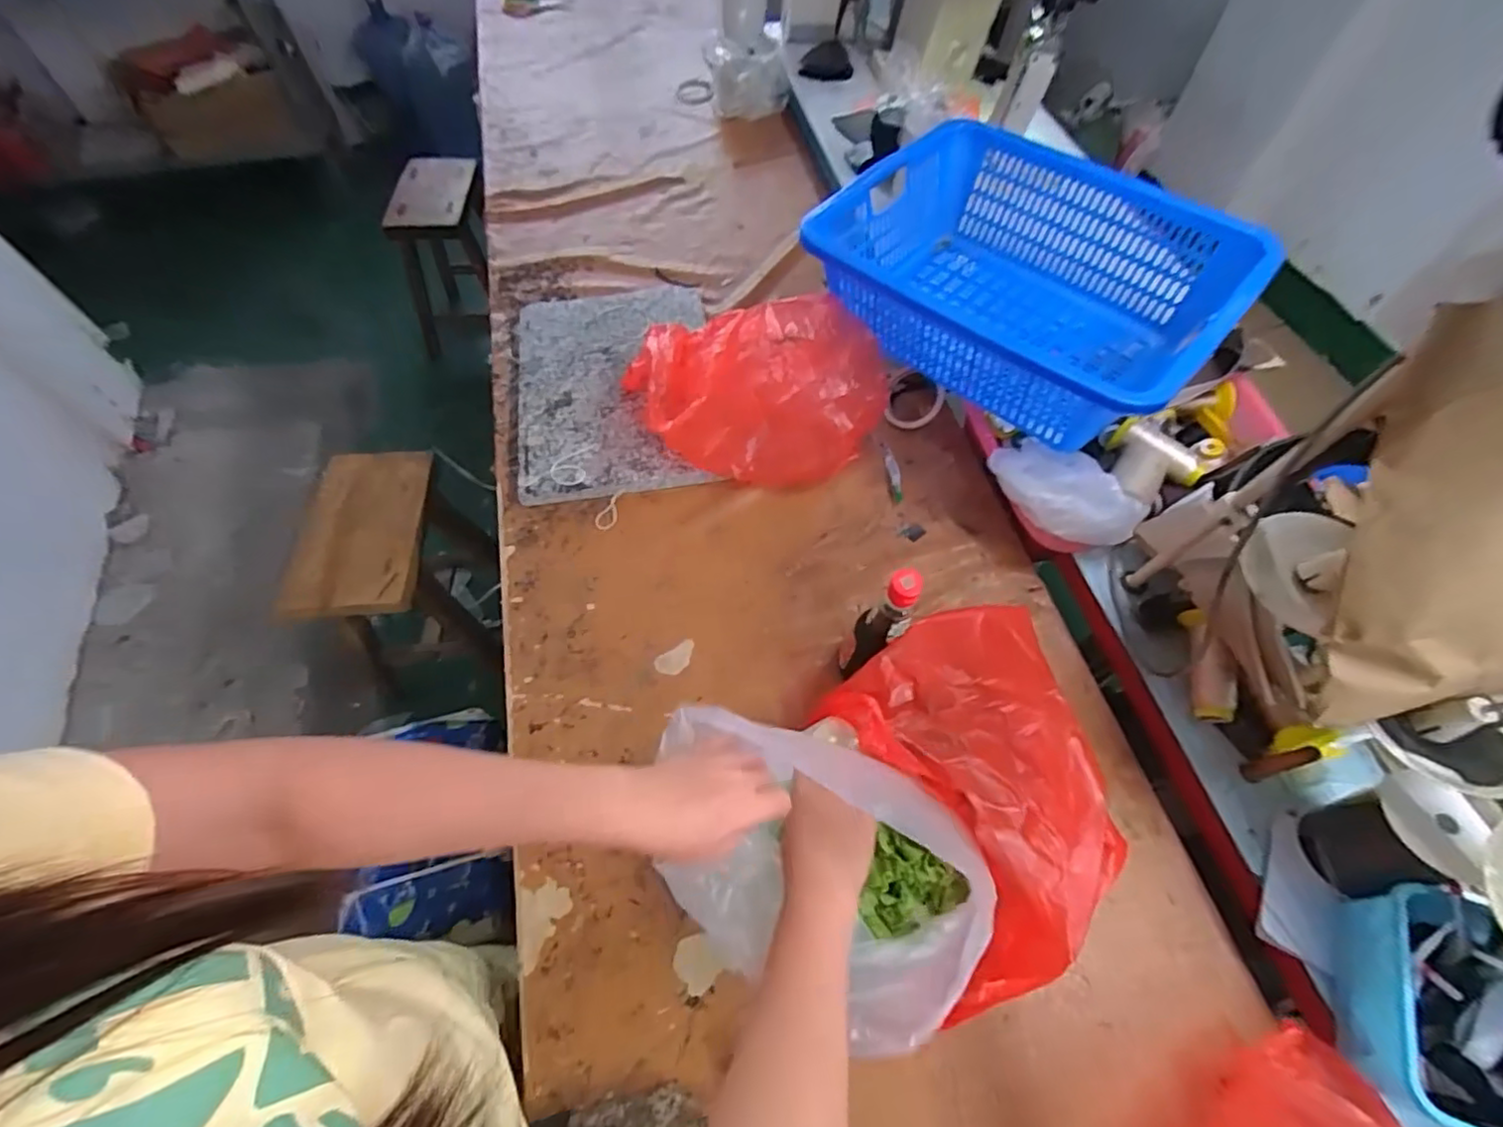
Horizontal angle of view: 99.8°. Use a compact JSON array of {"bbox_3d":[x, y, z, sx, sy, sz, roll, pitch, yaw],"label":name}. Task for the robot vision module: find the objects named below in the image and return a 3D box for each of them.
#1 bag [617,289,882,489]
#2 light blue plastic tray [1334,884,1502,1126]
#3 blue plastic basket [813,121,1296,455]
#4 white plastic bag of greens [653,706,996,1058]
[{"bbox_3d":[0.002,-0.237,0.882,0.351,0.170,0.208,-2,60,-2],"label":"bag"},{"bbox_3d":[0.577,0.368,0.513,0.123,0.081,0.166,19,61,10],"label":"light blue plastic tray"},{"bbox_3d":[0.374,-0.389,0.910,0.516,0.188,0.420,36,65,18],"label":"blue plastic basket"},{"bbox_3d":[0.039,0.270,0.542,0.258,0.251,0.164,22,60,13],"label":"white plastic bag of greens"}]

